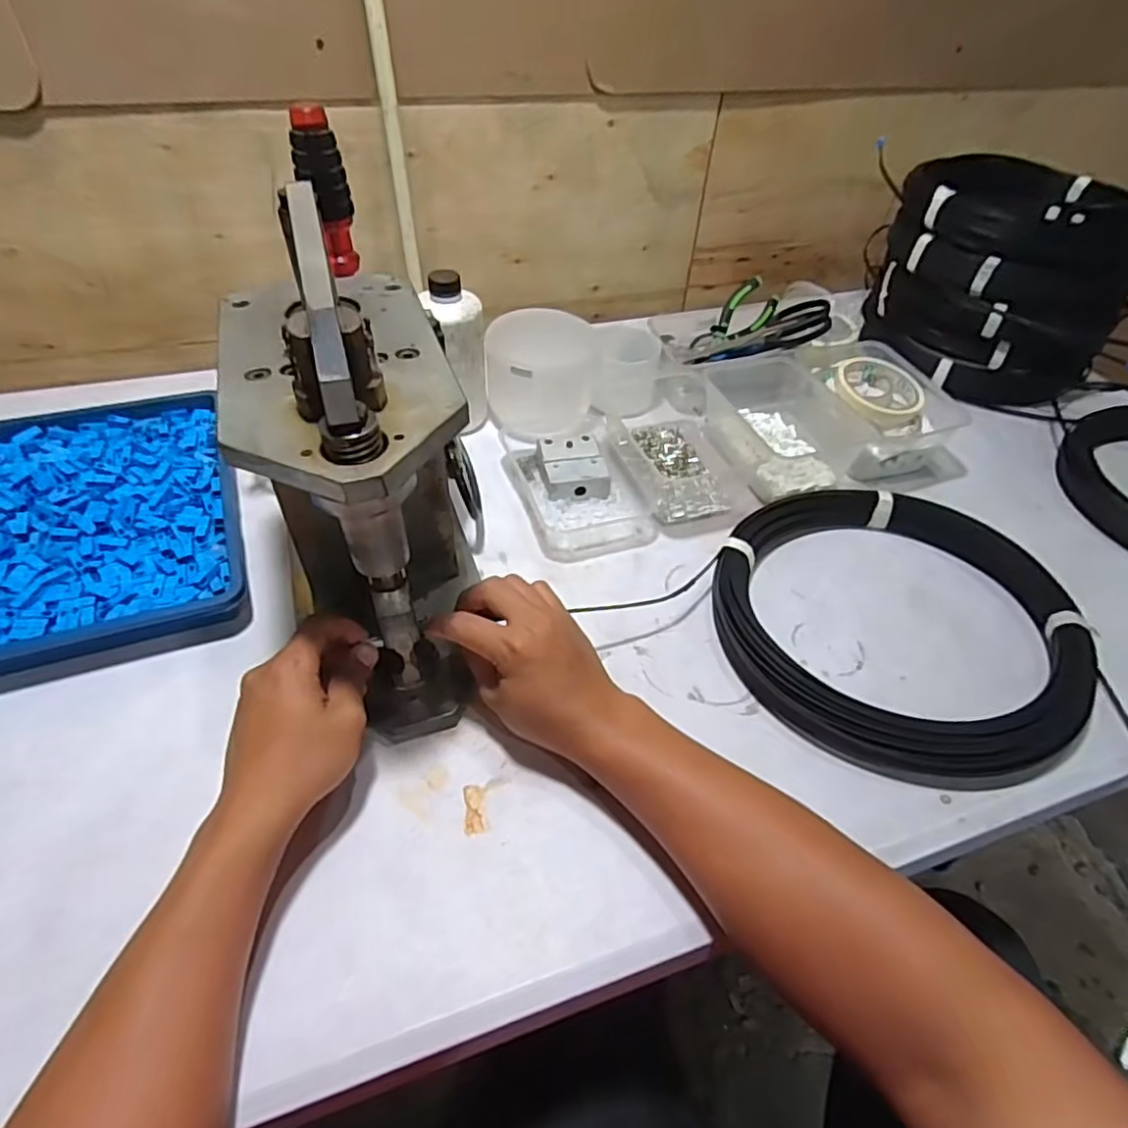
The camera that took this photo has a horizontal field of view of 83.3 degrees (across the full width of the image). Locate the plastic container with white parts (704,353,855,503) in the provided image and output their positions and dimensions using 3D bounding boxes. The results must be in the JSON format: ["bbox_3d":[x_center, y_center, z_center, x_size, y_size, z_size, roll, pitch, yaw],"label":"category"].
[{"bbox_3d":[0.232,-0.157,0.695,0.132,0.058,0.179,-9,47,-12],"label":"plastic container with white parts"}]

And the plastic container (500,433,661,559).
[{"bbox_3d":[0.014,-0.077,0.643,0.119,0.036,0.156,-14,48,-16],"label":"plastic container"}]

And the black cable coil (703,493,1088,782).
[{"bbox_3d":[0.271,0.043,0.527,0.285,0.051,0.271,3,48,-3],"label":"black cable coil"}]

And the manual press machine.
[{"bbox_3d":[-0.145,-0.082,0.440,0.126,0.287,0.295,-12,51,-16],"label":"manual press machine"}]

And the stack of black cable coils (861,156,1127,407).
[{"bbox_3d":[0.551,-0.360,0.809,0.262,0.200,0.277,-22,51,-23],"label":"stack of black cable coils"}]

